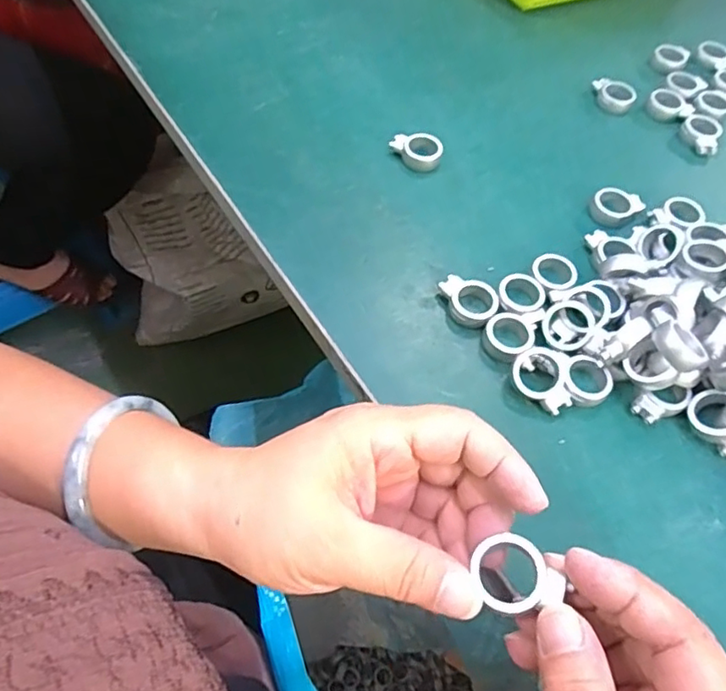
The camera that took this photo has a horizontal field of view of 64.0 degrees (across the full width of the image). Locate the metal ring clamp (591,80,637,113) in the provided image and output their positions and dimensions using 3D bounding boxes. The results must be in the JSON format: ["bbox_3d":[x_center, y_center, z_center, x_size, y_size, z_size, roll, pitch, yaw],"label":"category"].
[{"bbox_3d":[0.185,-0.186,0.431,0.033,0.012,0.022,28,60,13],"label":"metal ring clamp"}]

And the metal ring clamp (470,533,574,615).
[{"bbox_3d":[0.052,0.078,0.198,0.024,0.007,0.024,-15,60,-13],"label":"metal ring clamp"}]

